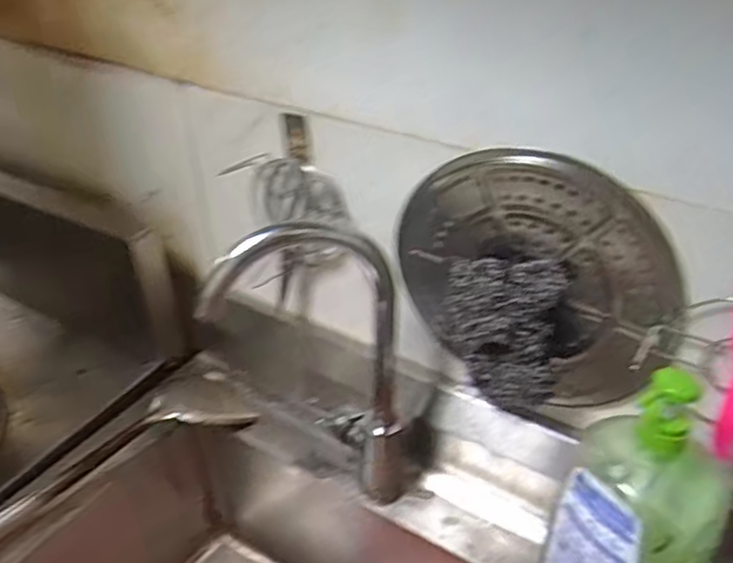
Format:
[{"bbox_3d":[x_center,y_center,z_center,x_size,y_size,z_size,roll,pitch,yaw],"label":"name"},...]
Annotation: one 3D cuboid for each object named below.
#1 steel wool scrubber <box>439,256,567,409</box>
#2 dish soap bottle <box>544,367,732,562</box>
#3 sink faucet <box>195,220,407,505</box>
[{"bbox_3d":[0.125,0.051,0.625,0.111,0.144,0.057,13,38,17],"label":"steel wool scrubber"},{"bbox_3d":[0.222,0.201,0.540,0.108,0.274,0.087,-12,38,-15],"label":"dish soap bottle"},{"bbox_3d":[-0.051,0.095,0.678,0.189,0.339,0.066,-3,36,-4],"label":"sink faucet"}]

